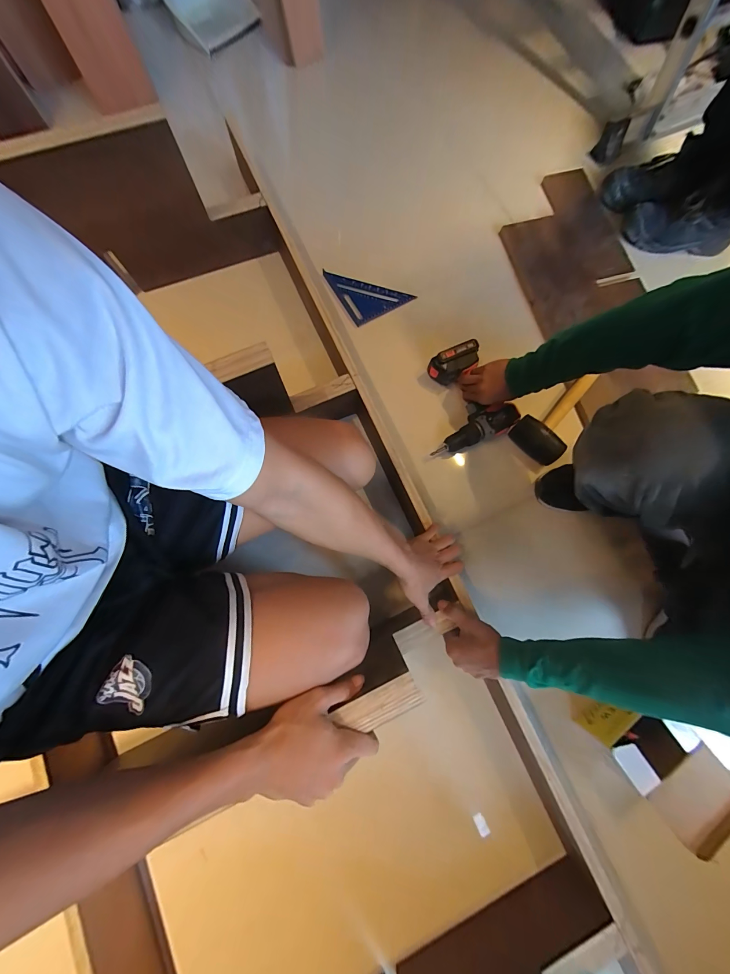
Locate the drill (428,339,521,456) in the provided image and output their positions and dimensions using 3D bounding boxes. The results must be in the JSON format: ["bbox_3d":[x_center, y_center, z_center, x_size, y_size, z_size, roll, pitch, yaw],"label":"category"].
[{"bbox_3d":[0.226,-0.205,0.754,0.203,0.083,0.216,-19,79,-5],"label":"drill"}]

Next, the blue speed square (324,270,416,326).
[{"bbox_3d":[0.009,-0.520,0.846,0.166,0.022,0.172,-28,80,-7],"label":"blue speed square"}]

